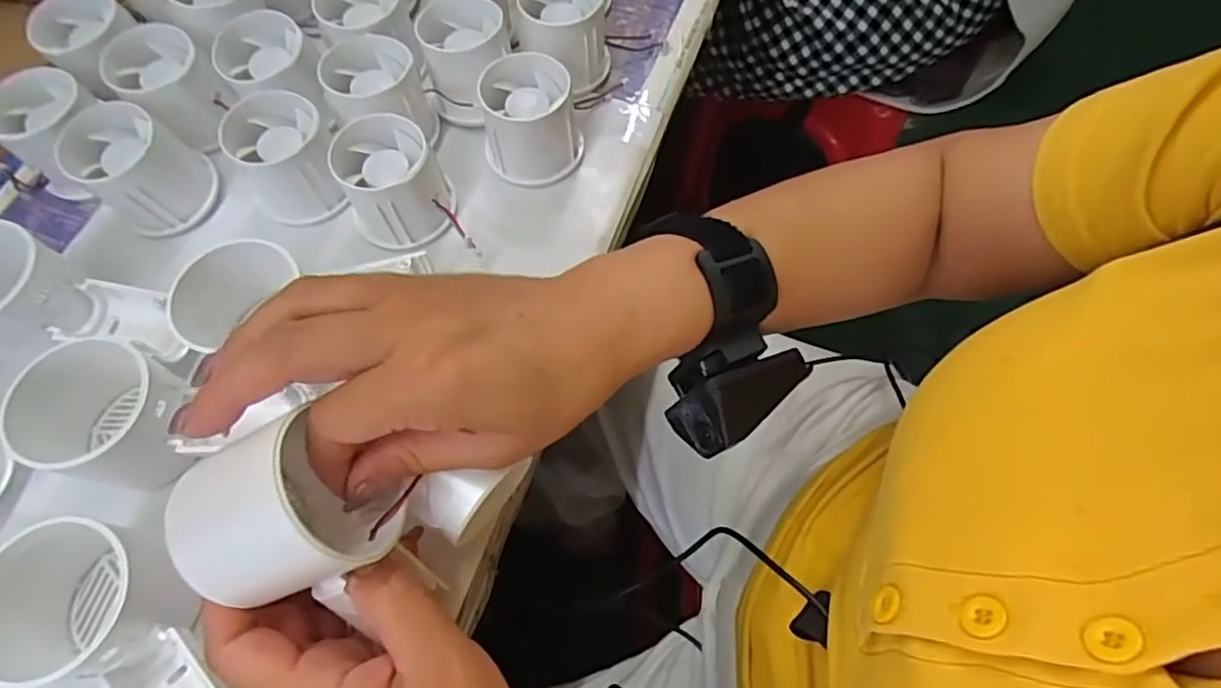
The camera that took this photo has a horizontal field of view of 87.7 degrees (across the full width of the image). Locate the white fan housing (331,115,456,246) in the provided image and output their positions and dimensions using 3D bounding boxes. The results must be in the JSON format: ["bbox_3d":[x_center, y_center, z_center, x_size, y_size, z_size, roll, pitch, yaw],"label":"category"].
[{"bbox_3d":[-0.118,-0.088,0.348,0.053,0.046,0.057,0,66,0],"label":"white fan housing"}]

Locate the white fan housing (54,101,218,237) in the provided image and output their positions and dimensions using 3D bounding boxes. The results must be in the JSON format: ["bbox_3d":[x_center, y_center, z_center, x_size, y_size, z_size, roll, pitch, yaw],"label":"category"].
[{"bbox_3d":[-0.259,-0.097,0.353,0.054,0.049,0.055,0,66,0],"label":"white fan housing"}]

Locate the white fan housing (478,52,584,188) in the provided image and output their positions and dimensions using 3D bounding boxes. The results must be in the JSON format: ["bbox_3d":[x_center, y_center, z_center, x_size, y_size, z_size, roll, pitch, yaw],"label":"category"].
[{"bbox_3d":[-0.046,-0.128,0.365,0.053,0.048,0.053,-11,67,-5],"label":"white fan housing"}]

